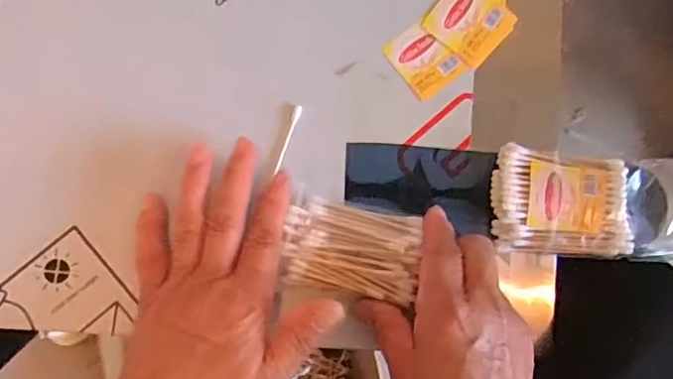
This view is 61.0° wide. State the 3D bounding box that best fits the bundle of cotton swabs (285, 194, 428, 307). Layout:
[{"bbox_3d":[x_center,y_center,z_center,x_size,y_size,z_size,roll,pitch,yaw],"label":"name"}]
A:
[{"bbox_3d":[0.009,0.034,0.330,0.073,0.018,0.050,11,82,-5],"label":"bundle of cotton swabs"}]

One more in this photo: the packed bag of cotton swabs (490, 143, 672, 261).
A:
[{"bbox_3d":[0.158,0.009,0.346,0.122,0.027,0.061,4,82,-5],"label":"packed bag of cotton swabs"}]

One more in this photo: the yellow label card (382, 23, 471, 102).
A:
[{"bbox_3d":[0.056,-0.082,0.359,0.037,0.004,0.042,-36,87,-8],"label":"yellow label card"}]

